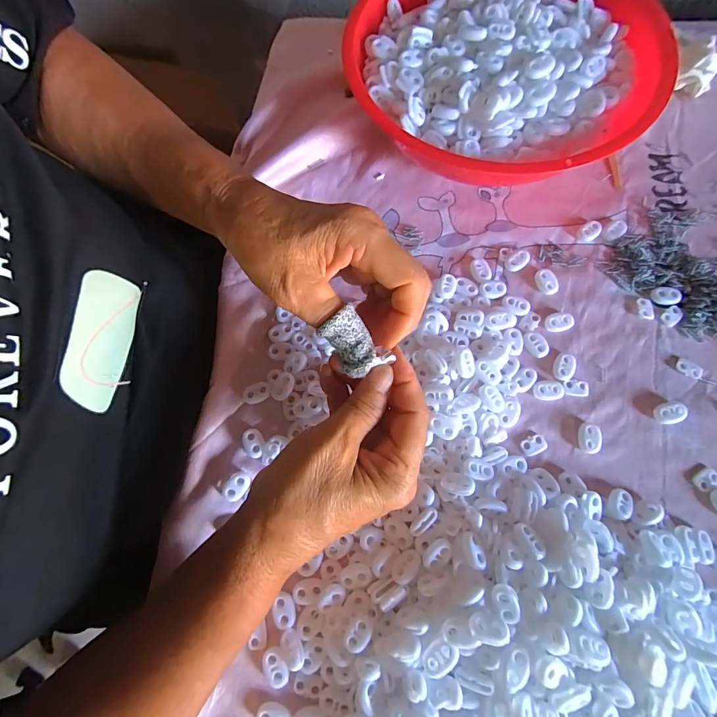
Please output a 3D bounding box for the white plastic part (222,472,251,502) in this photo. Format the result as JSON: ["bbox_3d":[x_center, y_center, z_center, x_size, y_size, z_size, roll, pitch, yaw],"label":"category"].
[{"bbox_3d":[-0.089,0.094,0.276,0.016,0.005,0.023,35,78,11],"label":"white plastic part"}]

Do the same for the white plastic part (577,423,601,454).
[{"bbox_3d":[0.172,0.060,0.280,0.014,0.008,0.021,7,74,4],"label":"white plastic part"}]

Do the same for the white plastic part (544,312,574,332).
[{"bbox_3d":[0.164,-0.030,0.306,0.022,0.006,0.015,-16,73,-3],"label":"white plastic part"}]

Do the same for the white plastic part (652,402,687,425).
[{"bbox_3d":[0.234,0.041,0.282,0.021,0.008,0.015,-15,73,-2],"label":"white plastic part"}]

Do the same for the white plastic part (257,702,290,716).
[{"bbox_3d":[-0.054,0.229,0.237,0.022,0.005,0.015,16,75,7],"label":"white plastic part"}]

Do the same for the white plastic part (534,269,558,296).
[{"bbox_3d":[0.158,-0.065,0.314,0.014,0.007,0.022,-16,73,-3],"label":"white plastic part"}]

